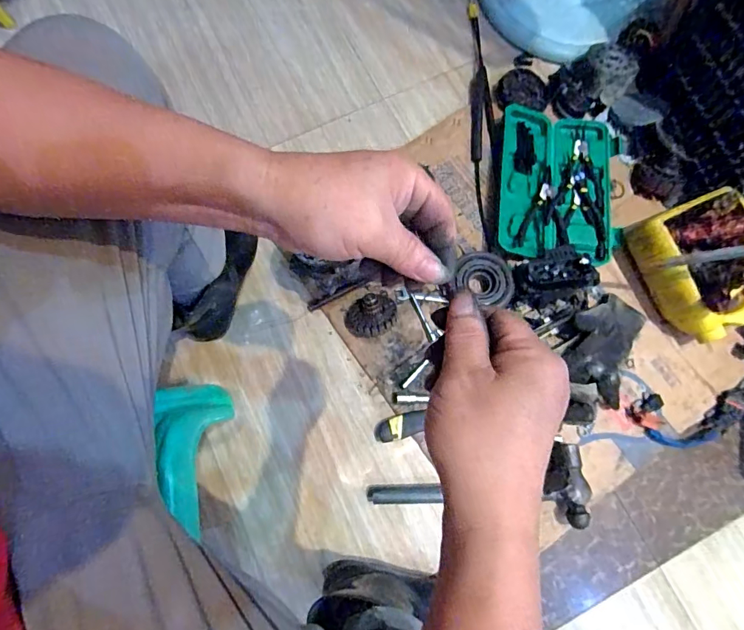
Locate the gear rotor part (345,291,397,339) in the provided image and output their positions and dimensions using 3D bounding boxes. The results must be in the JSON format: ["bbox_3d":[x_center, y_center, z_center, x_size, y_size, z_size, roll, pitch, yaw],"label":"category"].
[{"bbox_3d":[-0.002,-0.001,0.742,0.088,0.057,0.072,-30,78,-8],"label":"gear rotor part"}]

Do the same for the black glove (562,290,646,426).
[{"bbox_3d":[0.372,0.070,0.728,0.123,0.056,0.234,25,77,5],"label":"black glove"}]

